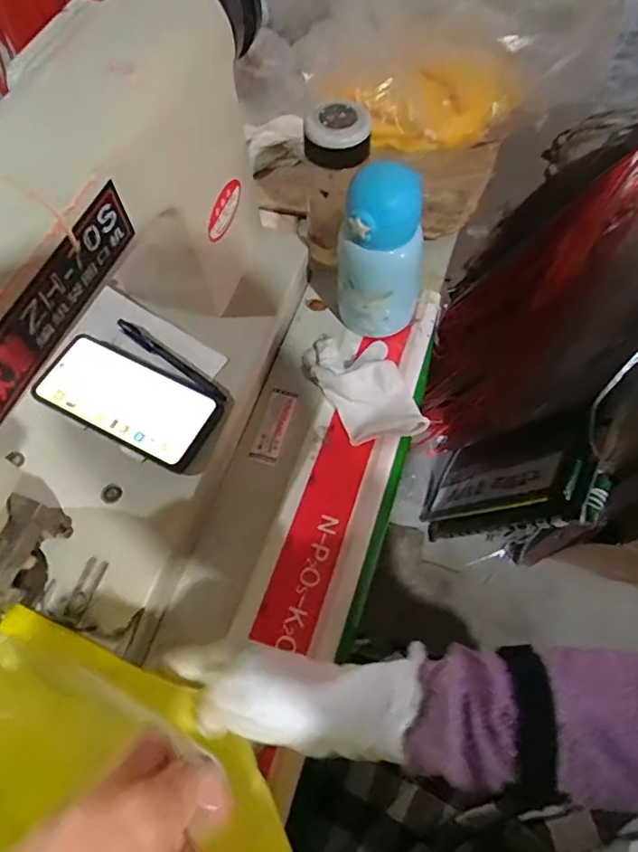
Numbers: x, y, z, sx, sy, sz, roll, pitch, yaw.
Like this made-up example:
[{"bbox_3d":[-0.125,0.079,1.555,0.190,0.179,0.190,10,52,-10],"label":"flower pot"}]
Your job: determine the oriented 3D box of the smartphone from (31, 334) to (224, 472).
[{"bbox_3d":[-0.175,-0.026,0.501,0.163,0.015,0.079,25,67,13],"label":"smartphone"}]

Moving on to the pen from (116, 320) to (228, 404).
[{"bbox_3d":[-0.142,-0.064,0.524,0.139,0.007,0.013,34,69,16],"label":"pen"}]

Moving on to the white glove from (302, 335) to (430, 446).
[{"bbox_3d":[0.042,-0.046,0.558,0.087,0.037,0.137,-17,65,-7],"label":"white glove"}]

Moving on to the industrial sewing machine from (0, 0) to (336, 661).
[{"bbox_3d":[-0.137,-0.096,0.412,0.233,0.341,0.514,15,65,8],"label":"industrial sewing machine"}]

